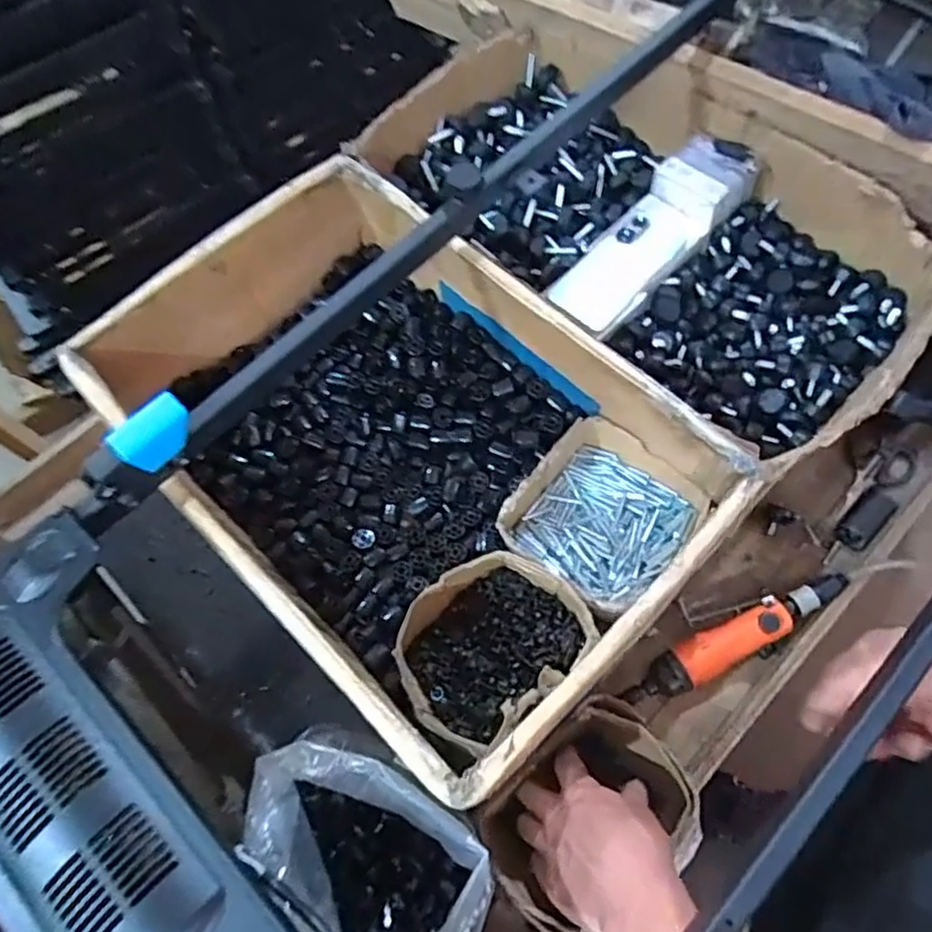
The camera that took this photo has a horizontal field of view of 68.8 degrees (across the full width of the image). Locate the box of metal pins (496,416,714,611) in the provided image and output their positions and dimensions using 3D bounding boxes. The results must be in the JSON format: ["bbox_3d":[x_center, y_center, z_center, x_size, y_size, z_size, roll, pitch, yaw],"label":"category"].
[{"bbox_3d":[0.128,0.048,0.644,0.147,0.061,0.155,37,73,18],"label":"box of metal pins"}]

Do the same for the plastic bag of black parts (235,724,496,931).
[{"bbox_3d":[-0.073,0.284,0.487,0.184,0.089,0.130,36,72,17],"label":"plastic bag of black parts"}]

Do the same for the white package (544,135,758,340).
[{"bbox_3d":[0.205,-0.252,0.750,0.265,0.049,0.100,-46,70,-1],"label":"white package"}]

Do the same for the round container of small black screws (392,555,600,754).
[{"bbox_3d":[0.024,0.154,0.606,0.150,0.061,0.130,-41,70,-14],"label":"round container of small black screws"}]

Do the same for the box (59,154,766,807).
[{"bbox_3d":[-0.061,-0.015,0.640,0.521,0.165,0.340,41,74,19],"label":"box"}]

